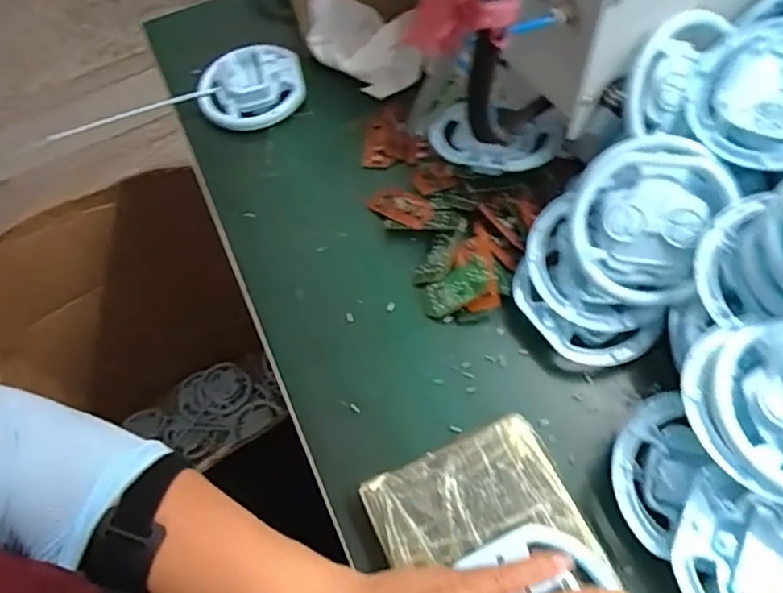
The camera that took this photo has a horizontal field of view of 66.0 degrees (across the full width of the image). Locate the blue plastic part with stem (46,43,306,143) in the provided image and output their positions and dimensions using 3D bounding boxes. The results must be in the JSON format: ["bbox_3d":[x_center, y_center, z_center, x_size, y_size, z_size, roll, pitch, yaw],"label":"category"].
[{"bbox_3d":[-0.200,-0.188,0.576,0.232,0.035,0.080,-12,61,-1],"label":"blue plastic part with stem"}]

